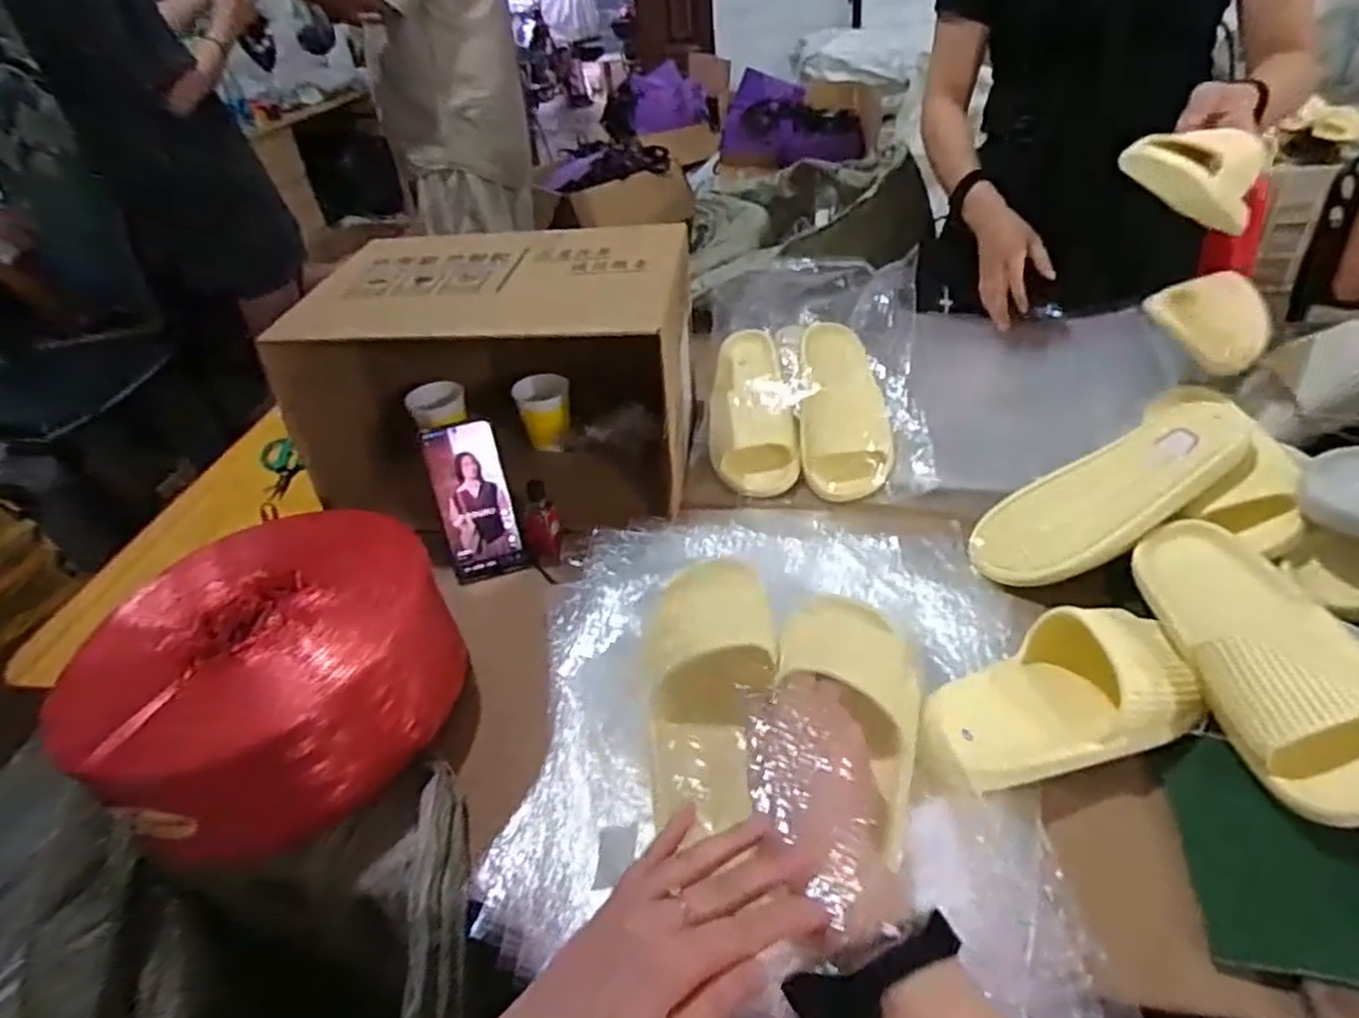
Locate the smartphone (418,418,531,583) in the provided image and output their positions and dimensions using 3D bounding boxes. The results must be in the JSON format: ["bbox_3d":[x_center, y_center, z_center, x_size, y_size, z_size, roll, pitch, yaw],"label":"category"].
[{"bbox_3d":[-0.204,-0.006,0.769,0.072,0.160,0.012,-16,20,-18],"label":"smartphone"}]

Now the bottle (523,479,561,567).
[{"bbox_3d":[-0.146,0.014,0.800,0.038,0.090,0.031,-2,18,6],"label":"bottle"}]

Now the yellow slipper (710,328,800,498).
[{"bbox_3d":[0.086,-0.134,0.929,0.100,0.065,0.247,-5,53,3],"label":"yellow slipper"}]

